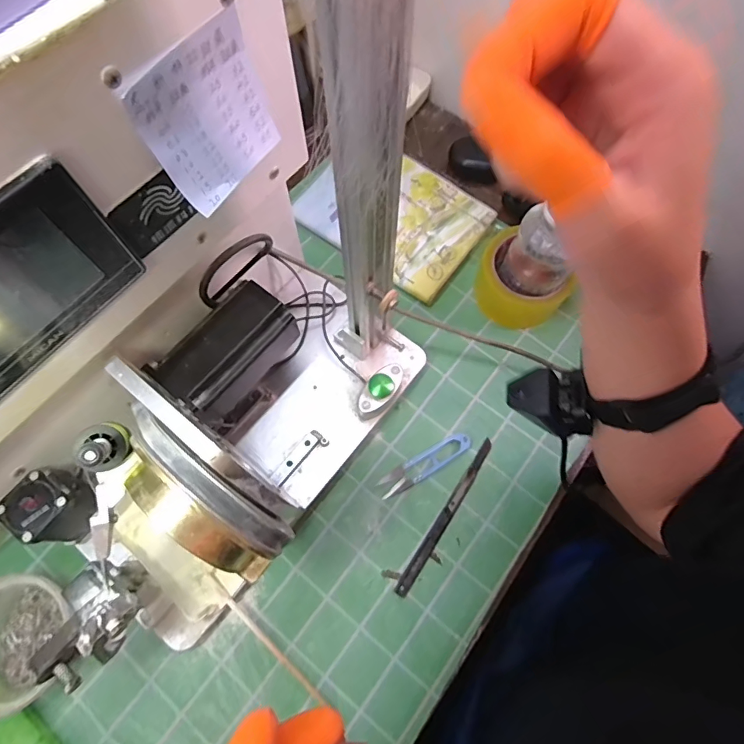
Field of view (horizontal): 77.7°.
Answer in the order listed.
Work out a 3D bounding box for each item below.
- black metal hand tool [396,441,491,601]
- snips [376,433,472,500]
[{"bbox_3d":[0.072,0.136,0.440,0.013,0.007,0.165,33,72,12],"label":"black metal hand tool"},{"bbox_3d":[0.053,0.090,0.454,0.100,0.009,0.023,-29,72,-11],"label":"snips"}]

